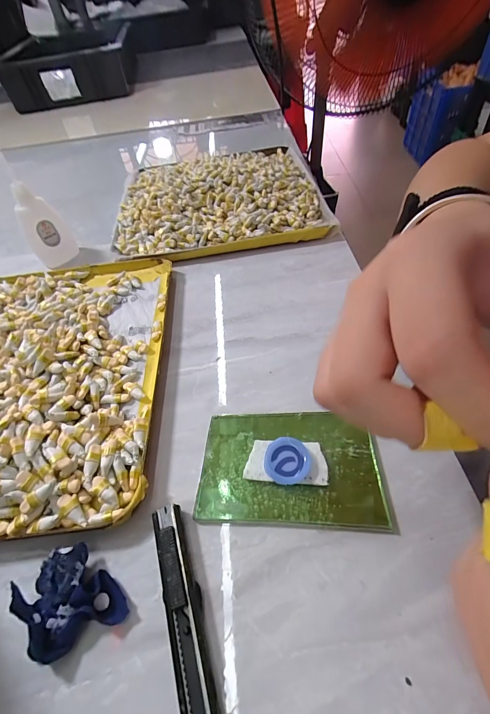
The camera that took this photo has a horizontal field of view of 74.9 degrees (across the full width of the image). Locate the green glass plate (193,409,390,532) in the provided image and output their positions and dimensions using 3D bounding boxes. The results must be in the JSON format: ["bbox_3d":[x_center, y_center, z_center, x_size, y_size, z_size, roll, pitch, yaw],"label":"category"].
[{"bbox_3d":[0.026,0.064,0.192,0.102,0.009,0.066,0,52,7],"label":"green glass plate"}]

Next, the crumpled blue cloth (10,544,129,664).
[{"bbox_3d":[-0.086,0.119,0.156,0.040,0.017,0.043,-35,56,-19],"label":"crumpled blue cloth"}]

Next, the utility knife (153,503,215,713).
[{"bbox_3d":[-0.023,0.134,0.139,0.016,0.011,0.133,-16,51,-8],"label":"utility knife"}]

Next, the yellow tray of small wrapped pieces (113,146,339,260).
[{"bbox_3d":[-0.037,-0.202,0.398,0.235,0.040,0.226,-9,51,-1],"label":"yellow tray of small wrapped pieces"}]

